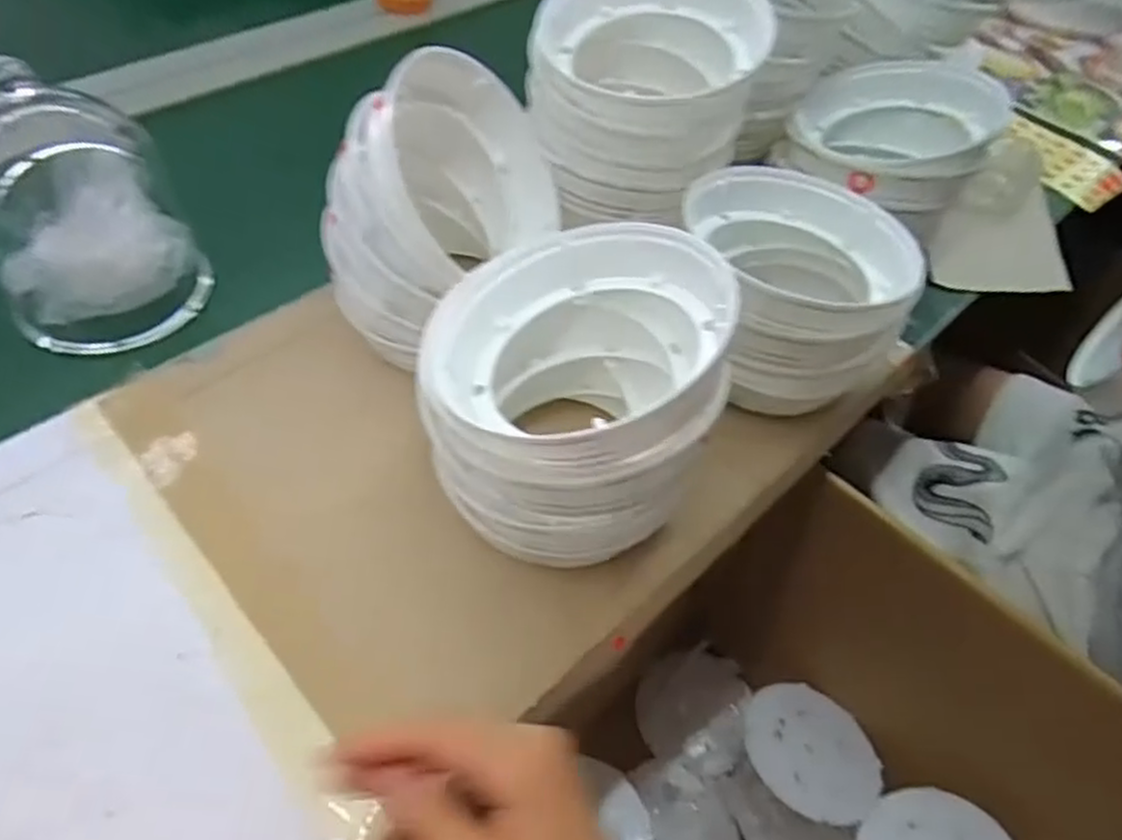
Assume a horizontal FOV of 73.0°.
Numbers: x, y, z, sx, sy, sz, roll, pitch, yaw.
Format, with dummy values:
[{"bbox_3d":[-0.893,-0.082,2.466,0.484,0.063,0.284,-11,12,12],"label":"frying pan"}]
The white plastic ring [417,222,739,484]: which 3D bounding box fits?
[{"bbox_3d":[0.012,-0.039,0.400,0.157,0.046,0.153,-9,59,15],"label":"white plastic ring"}]

